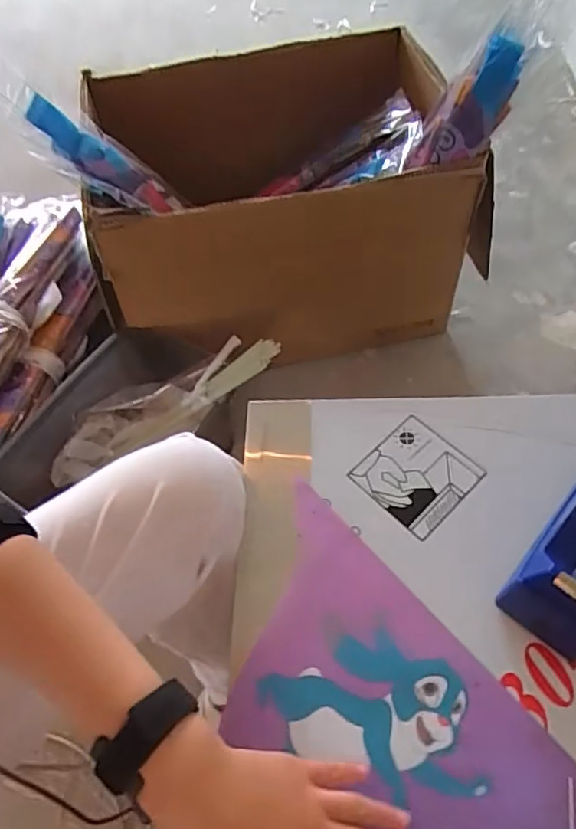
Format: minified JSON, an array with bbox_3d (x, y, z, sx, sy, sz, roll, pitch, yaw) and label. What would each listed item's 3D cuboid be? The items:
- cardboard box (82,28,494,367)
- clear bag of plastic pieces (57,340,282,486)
[{"bbox_3d":[0.016,-0.342,1.076,0.686,0.373,0.459,-3,58,3],"label":"cardboard box"},{"bbox_3d":[-0.198,-0.016,0.973,0.434,0.106,0.140,-25,53,21],"label":"clear bag of plastic pieces"}]

